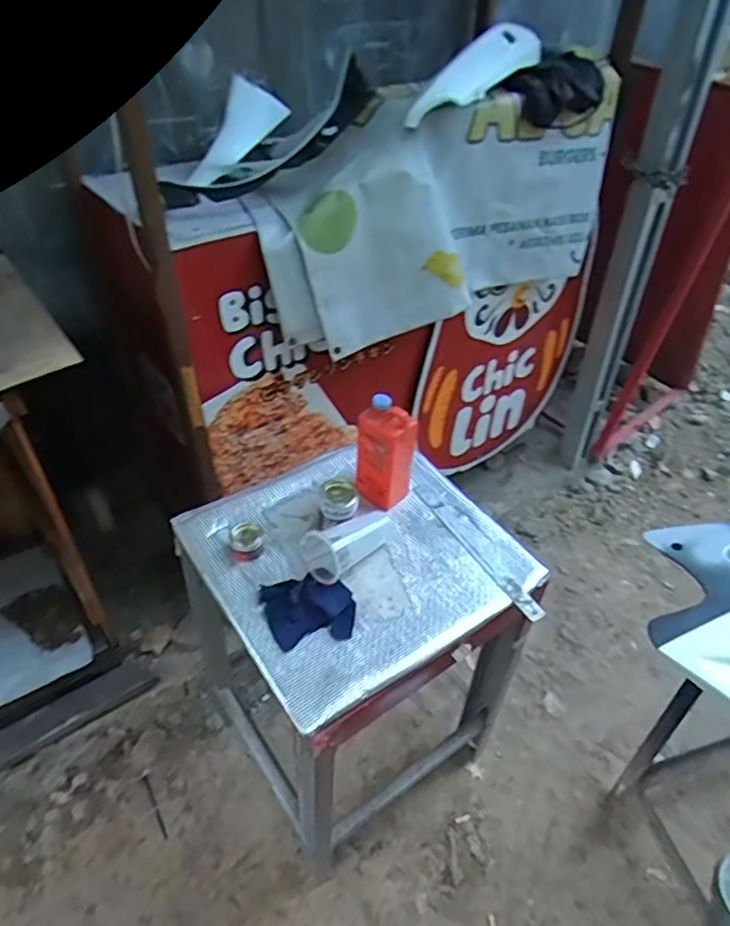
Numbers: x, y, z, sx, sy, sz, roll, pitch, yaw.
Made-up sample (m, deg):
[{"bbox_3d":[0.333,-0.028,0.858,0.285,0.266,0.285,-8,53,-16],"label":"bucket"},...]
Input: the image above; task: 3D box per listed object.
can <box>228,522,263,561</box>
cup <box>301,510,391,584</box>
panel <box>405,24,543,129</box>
[{"bbox_3d":[-0.209,0.134,1.083,0.060,0.046,0.061,-8,41,-9],"label":"can"},{"bbox_3d":[-0.019,0.132,1.063,0.170,0.085,0.087,-21,45,-23],"label":"cup"},{"bbox_3d":[0.230,-0.764,1.201,0.079,0.105,0.426,24,46,25],"label":"panel"}]

